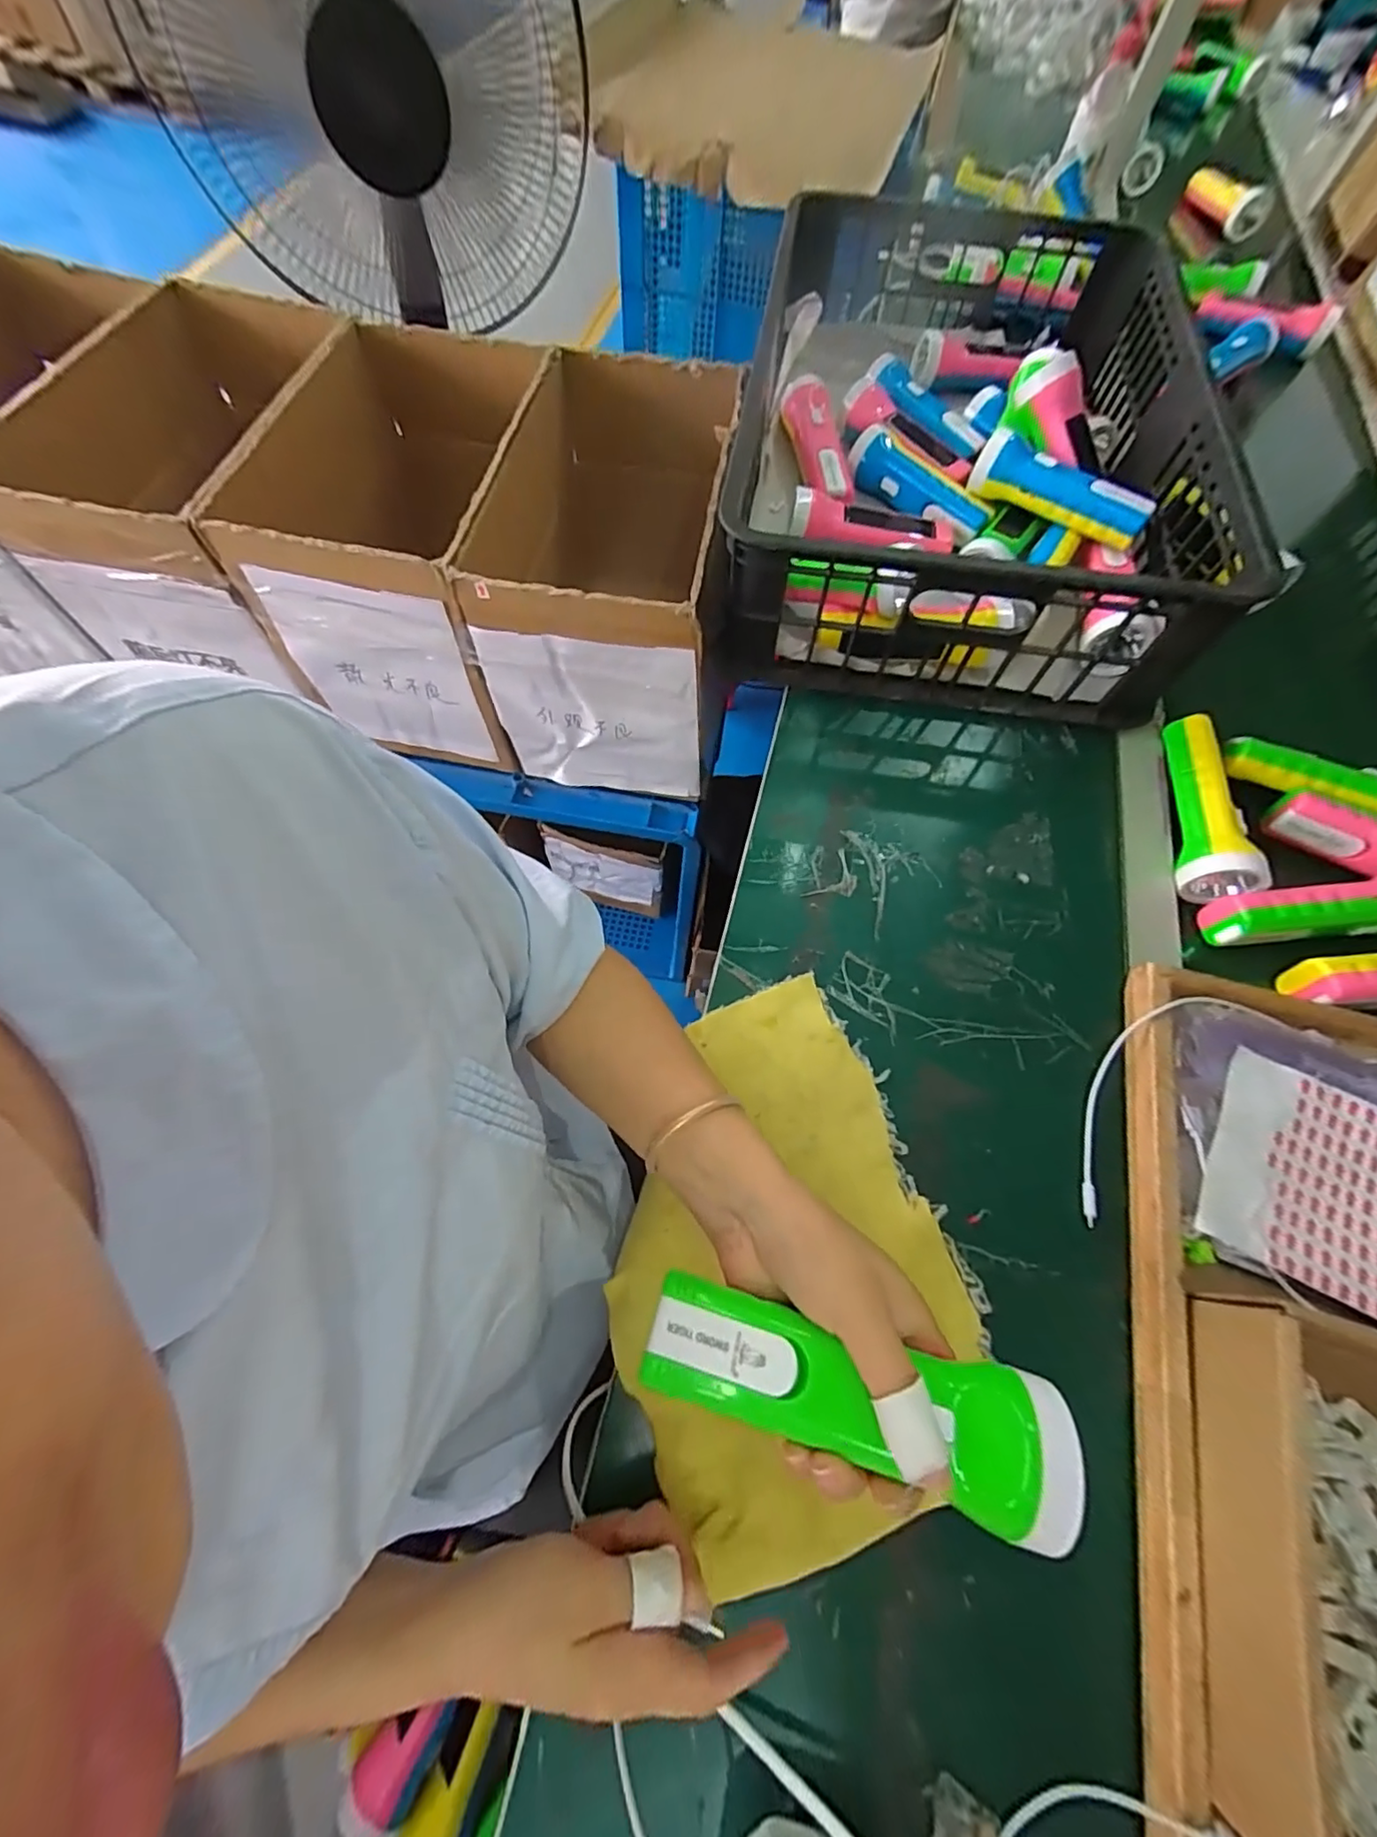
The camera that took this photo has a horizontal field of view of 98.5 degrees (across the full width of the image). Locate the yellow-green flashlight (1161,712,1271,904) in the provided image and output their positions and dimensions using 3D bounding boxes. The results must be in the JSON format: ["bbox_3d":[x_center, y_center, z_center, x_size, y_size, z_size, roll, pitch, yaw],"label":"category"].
[{"bbox_3d":[0.413,-0.097,0.478,0.048,0.045,0.167,6,66,2],"label":"yellow-green flashlight"}]

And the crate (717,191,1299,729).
[{"bbox_3d":[0.277,-0.505,0.603,0.387,0.140,0.640,12,68,2],"label":"crate"}]

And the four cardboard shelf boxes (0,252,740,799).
[{"bbox_3d":[-0.403,-0.427,0.676,0.886,0.271,0.374,9,68,1],"label":"four cardboard shelf boxes"}]

